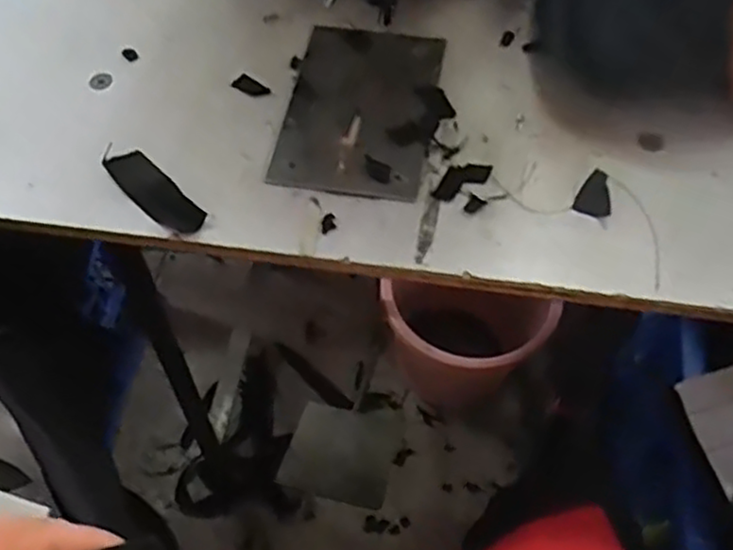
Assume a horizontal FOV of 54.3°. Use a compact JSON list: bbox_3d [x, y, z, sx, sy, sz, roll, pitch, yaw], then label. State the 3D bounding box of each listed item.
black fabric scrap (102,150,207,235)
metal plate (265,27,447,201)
[{"bbox_3d":[-0.128,-0.051,0.425,0.025,0.006,0.077,-39,66,-20],"label":"black fabric scrap"},{"bbox_3d":[-0.004,-0.110,0.461,0.092,0.008,0.138,8,59,6],"label":"metal plate"}]

